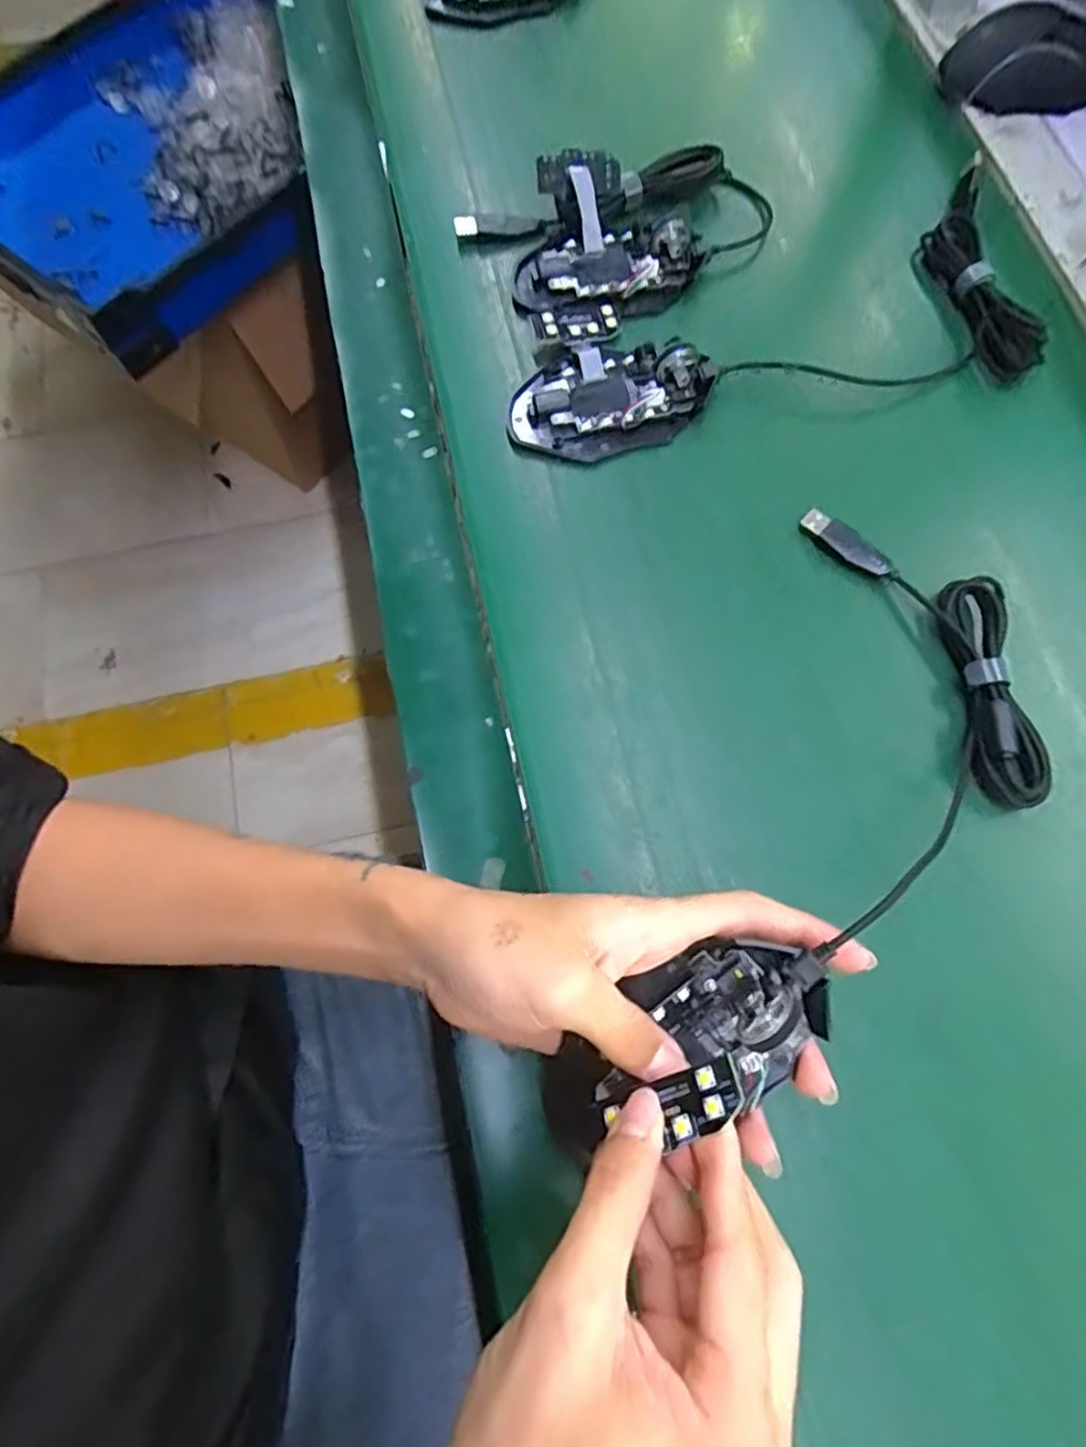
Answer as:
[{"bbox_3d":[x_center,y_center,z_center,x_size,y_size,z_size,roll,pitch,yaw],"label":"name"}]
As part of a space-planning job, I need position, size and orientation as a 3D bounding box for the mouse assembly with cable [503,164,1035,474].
[{"bbox_3d":[0.132,-0.228,0.405,0.316,0.024,0.129,-17,73,-5],"label":"mouse assembly with cable"}]

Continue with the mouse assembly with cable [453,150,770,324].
[{"bbox_3d":[0.053,-0.303,0.423,0.185,0.039,0.100,-18,73,-5],"label":"mouse assembly with cable"}]

